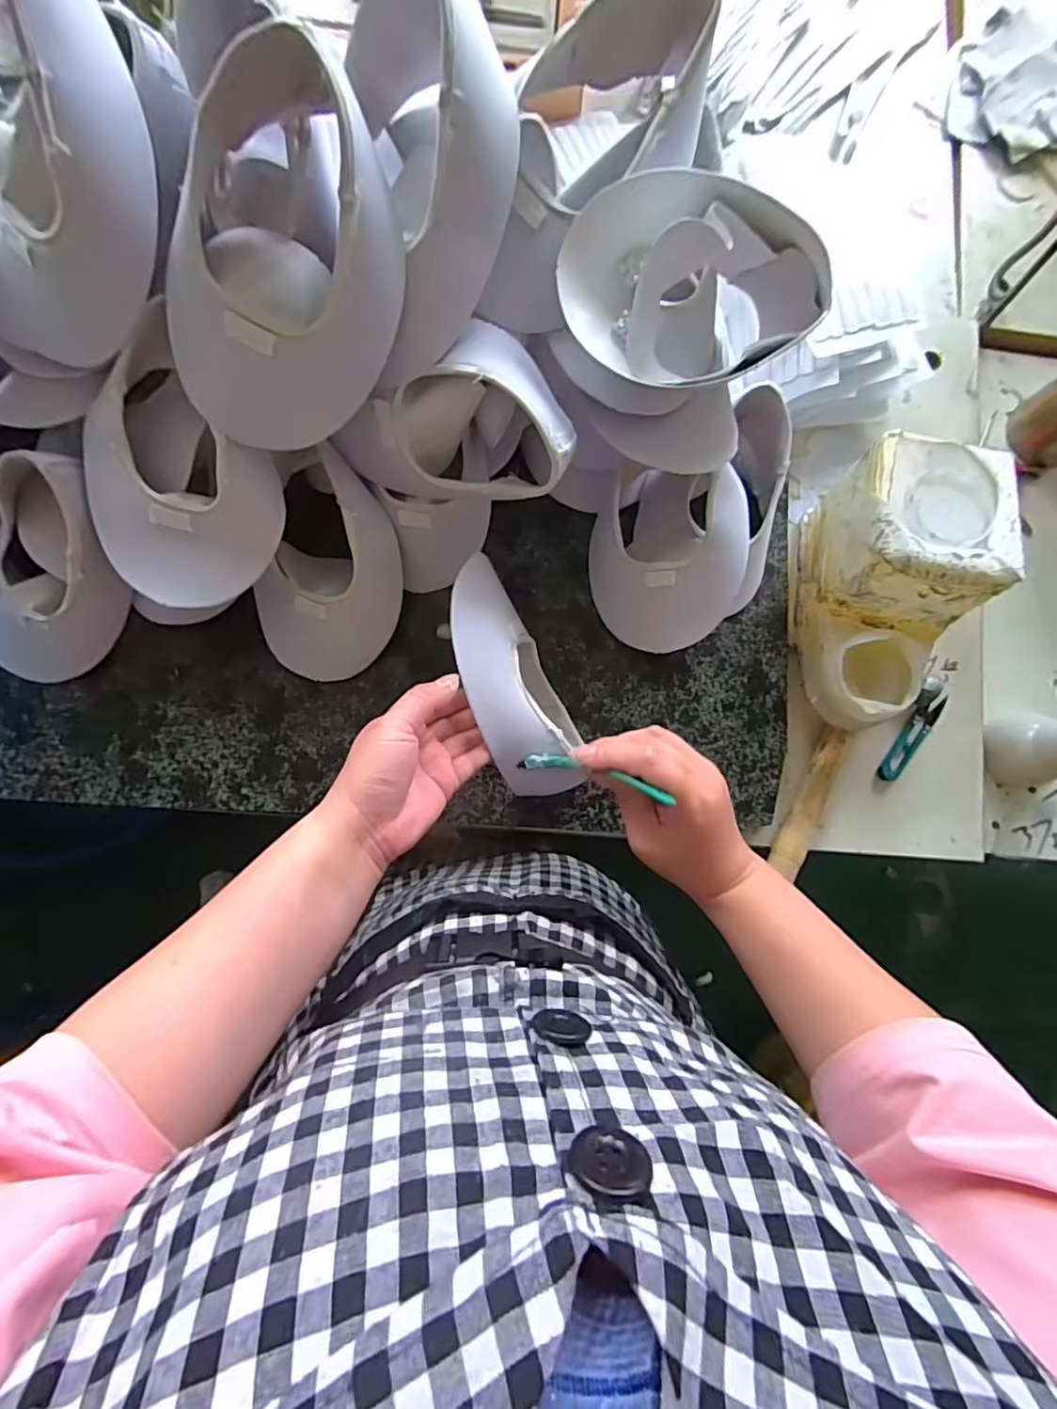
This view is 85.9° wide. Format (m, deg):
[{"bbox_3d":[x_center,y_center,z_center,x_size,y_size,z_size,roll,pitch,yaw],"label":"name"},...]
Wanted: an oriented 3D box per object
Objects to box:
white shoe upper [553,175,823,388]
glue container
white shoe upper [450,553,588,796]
[{"bbox_3d":[0.109,-0.262,0.372,0.186,0.084,0.099,-14,84,-7],"label":"white shoe upper"},{"bbox_3d":[0.295,-0.091,0.467,0.098,0.137,0.205,6,82,-4],"label":"glue container"},{"bbox_3d":[-0.012,-0.015,0.435,0.074,0.086,0.179,-26,88,-9],"label":"white shoe upper"}]

